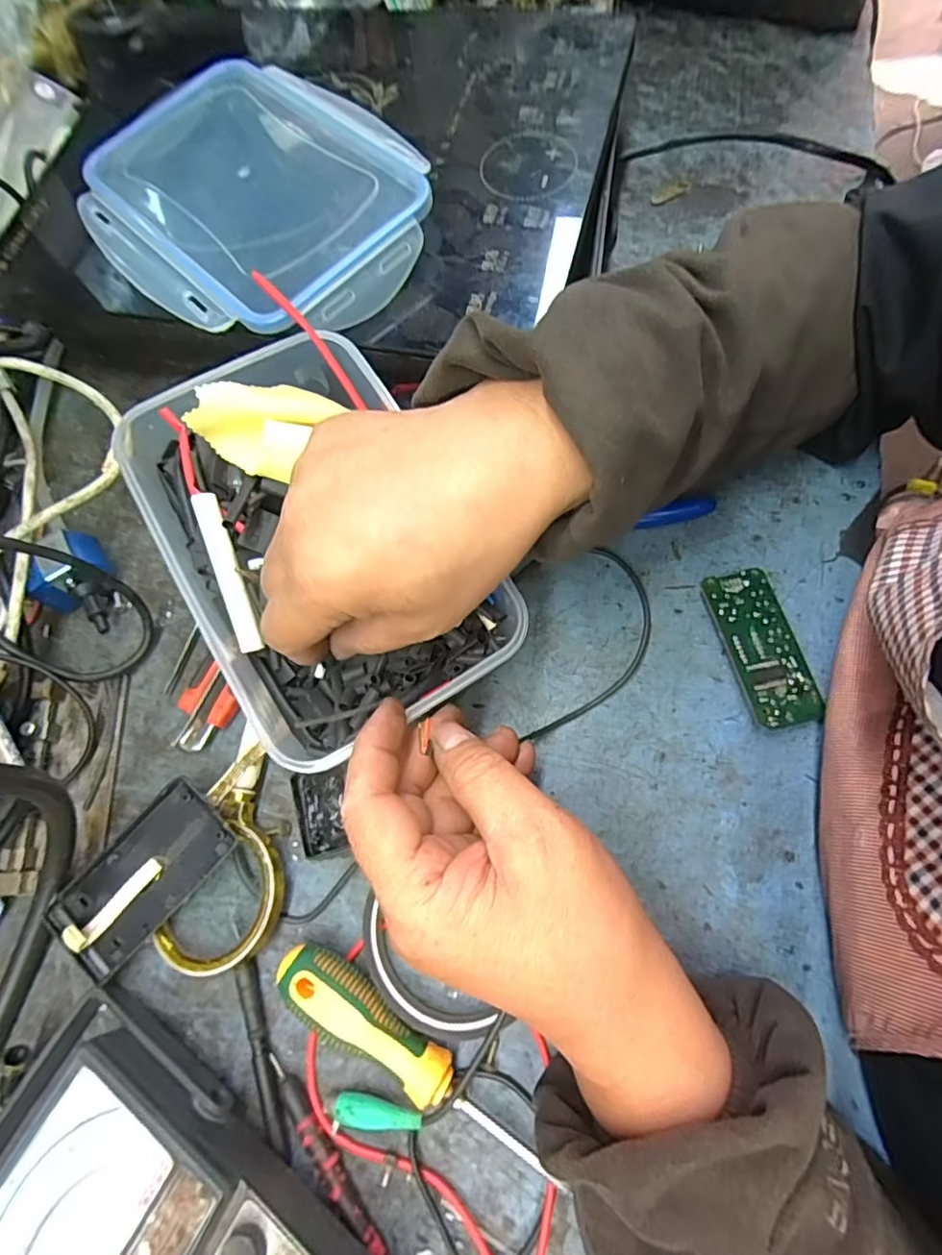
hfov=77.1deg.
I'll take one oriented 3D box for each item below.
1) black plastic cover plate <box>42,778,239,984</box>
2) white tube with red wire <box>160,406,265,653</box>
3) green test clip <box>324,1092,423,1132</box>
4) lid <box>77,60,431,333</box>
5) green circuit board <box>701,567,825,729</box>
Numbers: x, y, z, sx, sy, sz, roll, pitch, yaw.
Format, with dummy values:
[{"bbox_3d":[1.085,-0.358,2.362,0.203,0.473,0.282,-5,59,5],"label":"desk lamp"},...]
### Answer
[{"bbox_3d":[-0.163,0.122,0.290,0.045,0.011,0.092,41,79,17],"label":"black plastic cover plate"},{"bbox_3d":[-0.124,-0.049,0.283,0.014,0.014,0.127,-21,85,-5],"label":"white tube with red wire"},{"bbox_3d":[-0.042,0.213,0.259,0.046,0.012,0.013,-9,71,18],"label":"green test clip"},{"bbox_3d":[-0.128,-0.251,0.341,0.165,0.026,0.212,-40,71,-8],"label":"lid"},{"bbox_3d":[0.152,0.010,0.312,0.036,0.013,0.084,-14,70,1],"label":"green circuit board"}]

